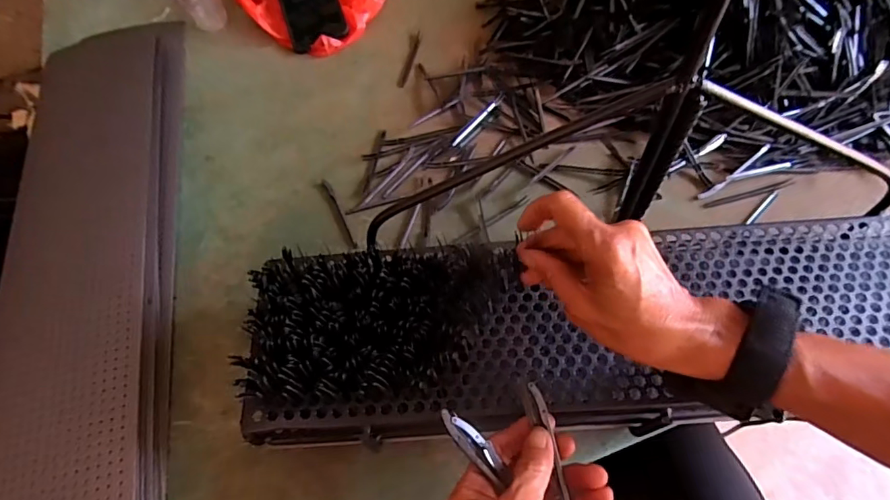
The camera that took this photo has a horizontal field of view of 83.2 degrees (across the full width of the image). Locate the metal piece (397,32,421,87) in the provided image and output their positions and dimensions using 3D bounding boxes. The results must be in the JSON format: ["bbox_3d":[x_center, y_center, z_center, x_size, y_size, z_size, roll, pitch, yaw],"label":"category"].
[{"bbox_3d":[-0.047,-0.251,0.656,0.014,0.004,0.101,7,63,7],"label":"metal piece"}]

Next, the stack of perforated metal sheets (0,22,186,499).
[{"bbox_3d":[-0.371,-0.020,0.529,0.160,0.052,0.669,-15,63,-4],"label":"stack of perforated metal sheets"}]

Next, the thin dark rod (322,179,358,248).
[{"bbox_3d":[-0.117,-0.042,0.552,0.007,0.004,0.097,-25,64,-9],"label":"thin dark rod"}]

